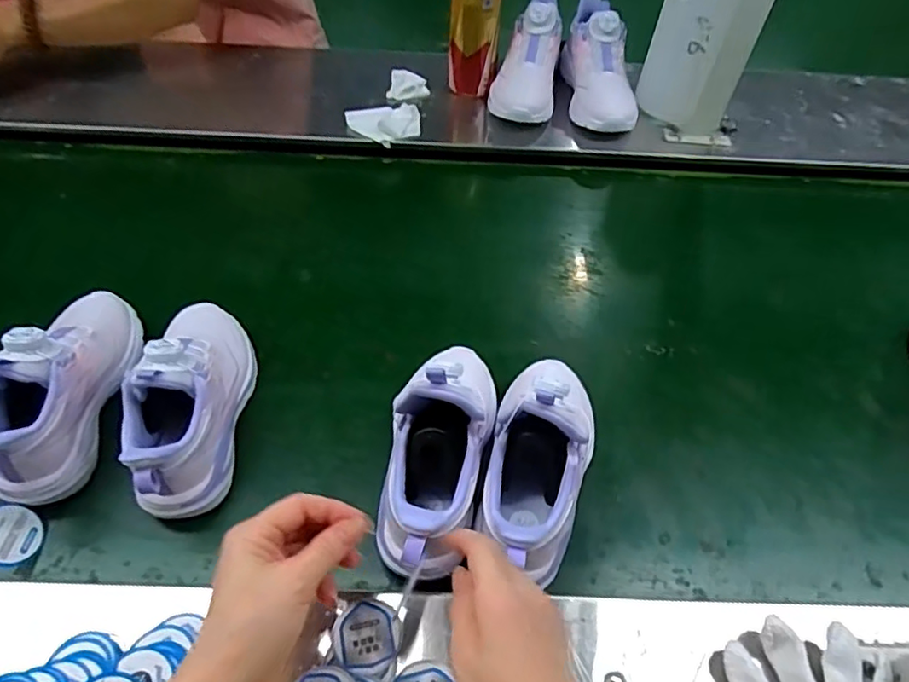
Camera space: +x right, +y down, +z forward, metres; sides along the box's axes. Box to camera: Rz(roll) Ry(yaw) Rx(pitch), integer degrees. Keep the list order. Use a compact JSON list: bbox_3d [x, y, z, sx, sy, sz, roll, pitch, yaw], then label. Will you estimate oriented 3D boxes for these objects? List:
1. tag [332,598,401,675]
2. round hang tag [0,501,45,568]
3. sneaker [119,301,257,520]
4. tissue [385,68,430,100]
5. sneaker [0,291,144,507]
[{"bbox_3d":[-0.060,0.204,0.415,0.046,0.004,0.046,3,48,-3],"label":"tag"},{"bbox_3d":[-0.343,0.148,0.460,0.004,0.050,0.045,-24,47,16],"label":"round hang tag"},{"bbox_3d":[-0.226,0.039,0.510,0.077,0.106,0.210,-1,52,-5],"label":"sneaker"},{"bbox_3d":[-0.065,-0.364,0.854,0.057,0.019,0.054,10,56,2],"label":"tissue"},{"bbox_3d":[-0.336,0.030,0.510,0.071,0.106,0.211,-1,52,-4],"label":"sneaker"}]

